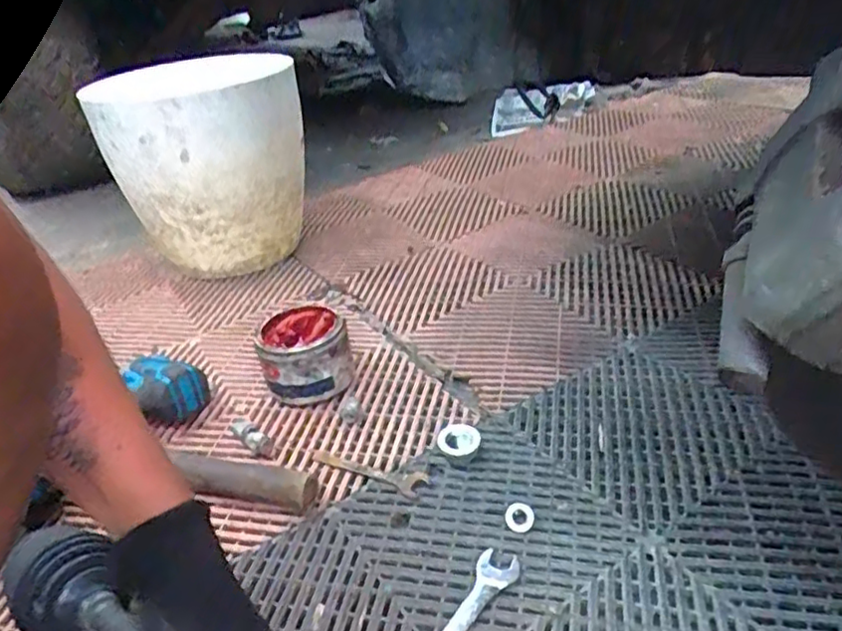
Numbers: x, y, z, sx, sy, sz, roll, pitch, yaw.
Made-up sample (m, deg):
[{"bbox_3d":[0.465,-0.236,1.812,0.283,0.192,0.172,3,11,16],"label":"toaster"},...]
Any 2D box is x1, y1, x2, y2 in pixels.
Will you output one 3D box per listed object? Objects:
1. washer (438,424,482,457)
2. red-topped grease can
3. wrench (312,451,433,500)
[{"bbox_3d":[0.038,0.120,0.616,0.037,0.011,0.036,32,57,29],"label":"washer"},{"bbox_3d":[-0.133,0.048,0.744,0.100,0.084,0.109,-6,31,3],"label":"red-topped grease can"},{"bbox_3d":[-0.052,0.152,0.628,0.131,0.011,0.028,13,37,31],"label":"wrench"}]

